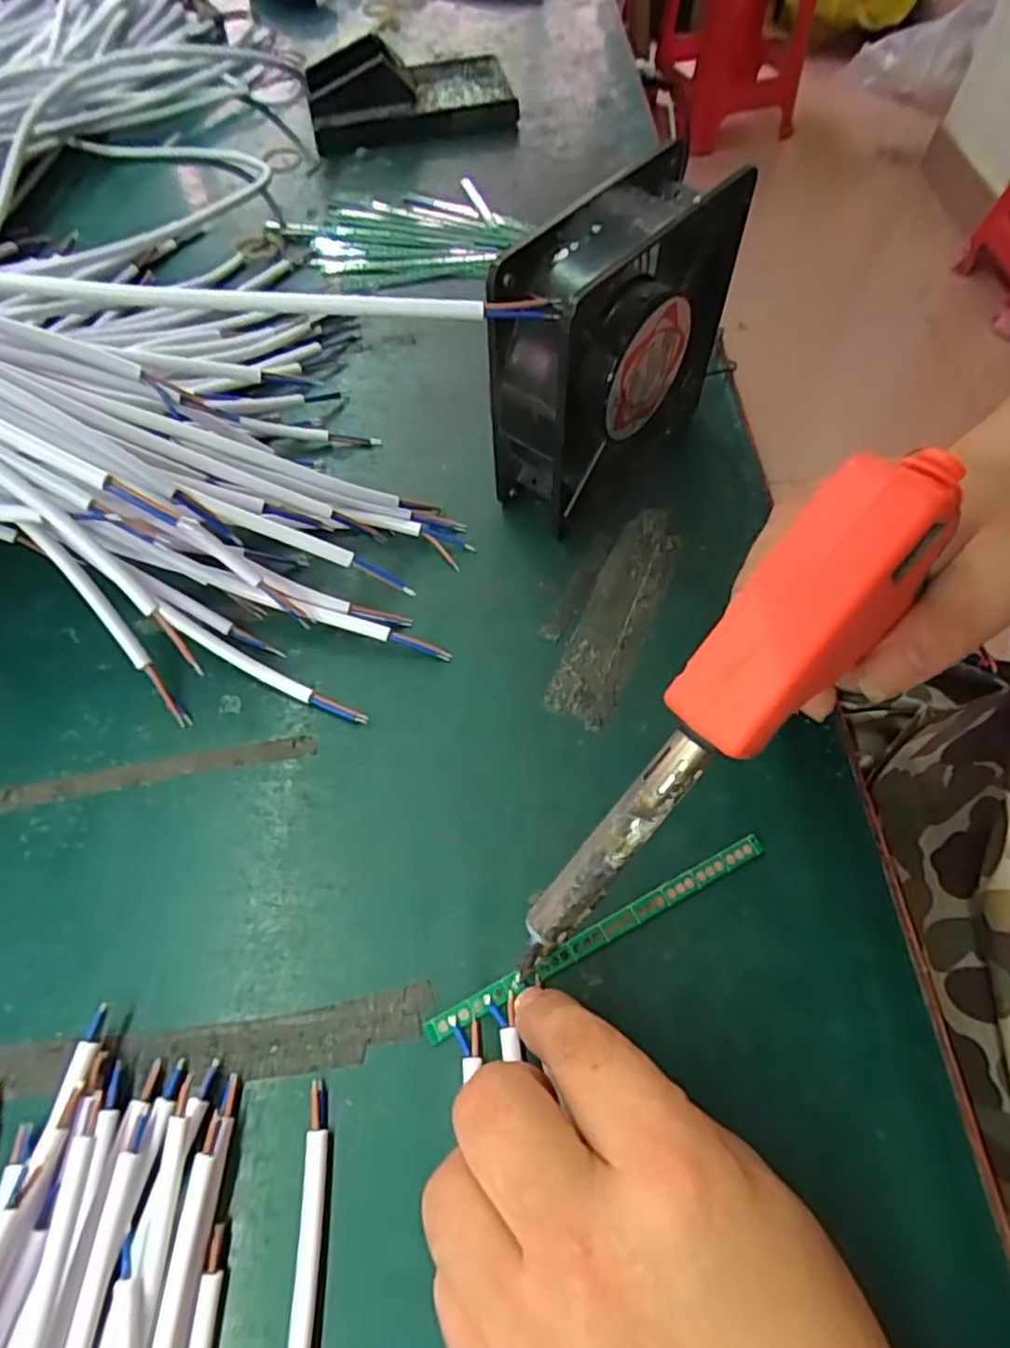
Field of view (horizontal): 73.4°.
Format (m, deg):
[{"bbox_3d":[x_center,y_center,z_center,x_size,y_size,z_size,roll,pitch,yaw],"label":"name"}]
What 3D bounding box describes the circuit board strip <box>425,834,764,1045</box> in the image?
[{"bbox_3d":[0.034,0.091,0.238,0.134,0.004,0.008,-25,62,-12],"label":"circuit board strip"}]

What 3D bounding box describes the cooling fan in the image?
[{"bbox_3d":[0.047,-0.141,0.303,0.045,0.120,0.123,35,67,20],"label":"cooling fan"}]

